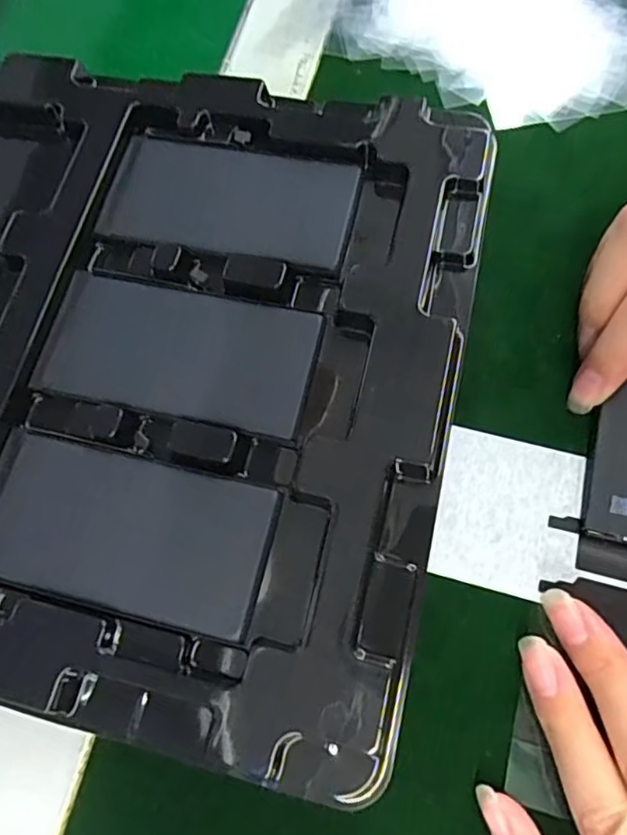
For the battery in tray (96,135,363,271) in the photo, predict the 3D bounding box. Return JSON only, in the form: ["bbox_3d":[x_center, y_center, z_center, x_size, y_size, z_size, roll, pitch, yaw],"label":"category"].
[{"bbox_3d":[-0.029,-0.077,0.210,0.085,0.005,0.043,11,71,8],"label":"battery in tray"}]

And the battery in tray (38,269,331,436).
[{"bbox_3d":[-0.044,-0.022,0.194,0.087,0.006,0.043,11,72,8],"label":"battery in tray"}]

